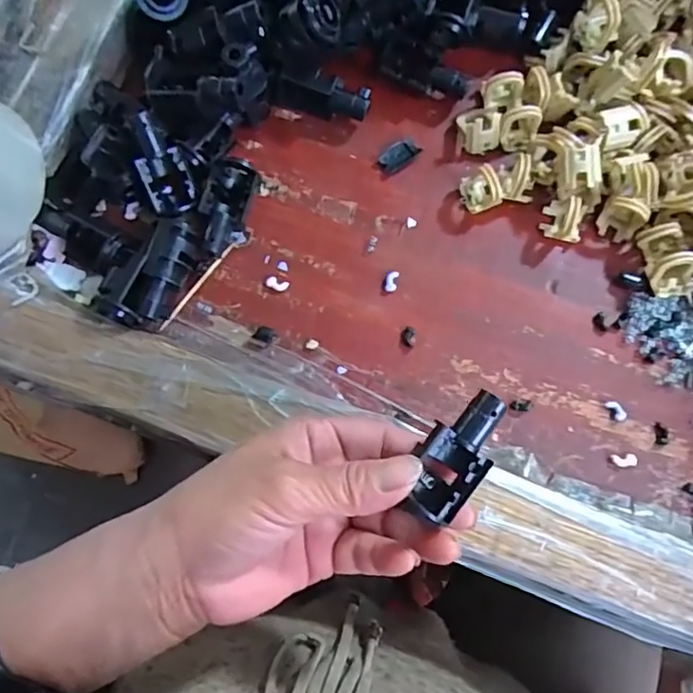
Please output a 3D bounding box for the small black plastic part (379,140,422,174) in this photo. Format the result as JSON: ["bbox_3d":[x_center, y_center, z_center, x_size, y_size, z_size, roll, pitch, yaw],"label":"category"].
[{"bbox_3d":[0.031,-0.111,0.335,0.024,0.006,0.011,-34,78,-5],"label":"small black plastic part"}]

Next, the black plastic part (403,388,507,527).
[{"bbox_3d":[0.042,0.042,0.223,0.025,0.019,0.053,27,97,5],"label":"black plastic part"}]

